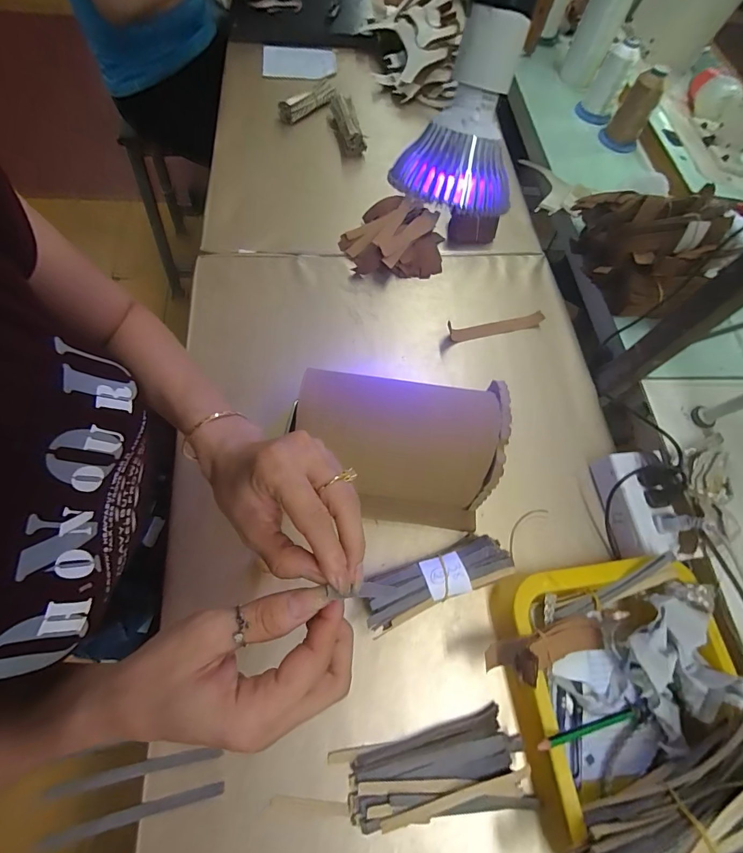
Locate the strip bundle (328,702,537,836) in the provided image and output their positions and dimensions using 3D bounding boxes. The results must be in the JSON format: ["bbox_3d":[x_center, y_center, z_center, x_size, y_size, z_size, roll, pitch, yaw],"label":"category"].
[{"bbox_3d":[0.054,0.301,0.342,0.163,0.013,0.068,-5,67,-4],"label":"strip bundle"}]

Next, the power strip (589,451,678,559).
[{"bbox_3d":[0.297,0.090,0.456,0.052,0.045,0.117,-1,66,-7],"label":"power strip"}]

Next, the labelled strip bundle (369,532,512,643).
[{"bbox_3d":[0.064,0.154,0.400,0.153,0.038,0.049,-19,69,-14],"label":"labelled strip bundle"}]

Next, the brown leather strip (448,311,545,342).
[{"bbox_3d":[0.173,-0.140,0.545,0.141,0.021,0.021,-11,68,-10],"label":"brown leather strip"}]

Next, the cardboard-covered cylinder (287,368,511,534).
[{"bbox_3d":[0.022,0.022,0.416,0.204,0.105,0.133,8,66,-2],"label":"cardboard-covered cylinder"}]

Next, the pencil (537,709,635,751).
[{"bbox_3d":[0.192,0.264,0.347,0.123,0.009,0.008,4,65,-24],"label":"pencil"}]

